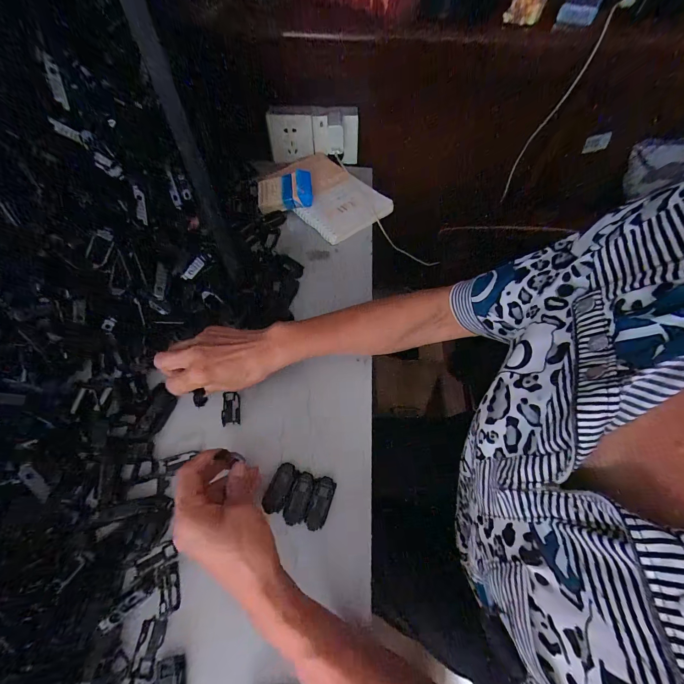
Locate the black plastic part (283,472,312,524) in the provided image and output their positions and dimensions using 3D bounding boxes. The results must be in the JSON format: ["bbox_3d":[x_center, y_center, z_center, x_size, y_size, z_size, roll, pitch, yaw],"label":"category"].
[{"bbox_3d":[-0.044,0.163,0.328,0.022,0.009,0.049,17,57,7],"label":"black plastic part"}]

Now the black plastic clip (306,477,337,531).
[{"bbox_3d":[-0.022,0.168,0.329,0.021,0.011,0.049,15,57,5],"label":"black plastic clip"}]

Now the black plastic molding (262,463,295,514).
[{"bbox_3d":[-0.065,0.153,0.330,0.022,0.006,0.050,19,57,8],"label":"black plastic molding"}]

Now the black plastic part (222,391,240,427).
[{"bbox_3d":[-0.133,0.080,0.375,0.020,0.020,0.037,-7,58,-9],"label":"black plastic part"}]

